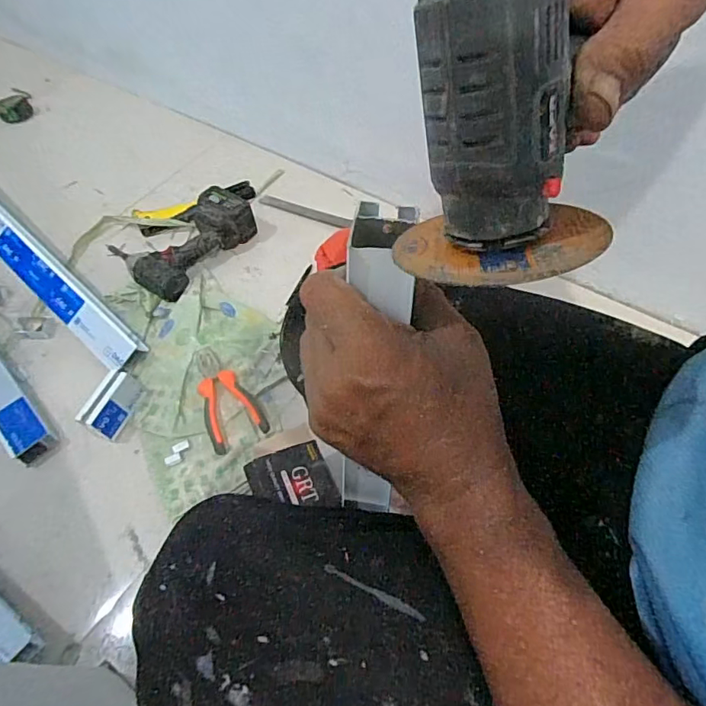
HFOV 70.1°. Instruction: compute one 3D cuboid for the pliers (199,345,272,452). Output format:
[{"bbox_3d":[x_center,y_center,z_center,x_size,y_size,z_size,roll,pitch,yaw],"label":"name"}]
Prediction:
[{"bbox_3d":[-0.217,0.065,0.821,0.091,0.014,0.190,-28,60,-14],"label":"pliers"}]

